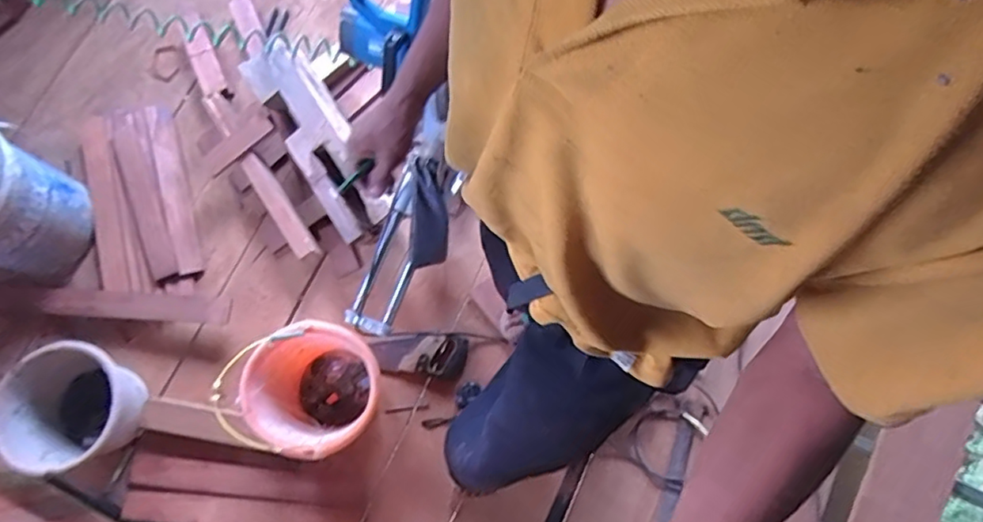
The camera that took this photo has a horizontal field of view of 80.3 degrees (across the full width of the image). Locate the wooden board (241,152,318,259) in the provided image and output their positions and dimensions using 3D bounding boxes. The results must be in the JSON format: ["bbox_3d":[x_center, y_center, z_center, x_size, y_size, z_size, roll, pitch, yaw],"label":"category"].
[{"bbox_3d":[-0.526,-0.141,1.441,0.053,0.036,0.295,-34,78,-6],"label":"wooden board"}]

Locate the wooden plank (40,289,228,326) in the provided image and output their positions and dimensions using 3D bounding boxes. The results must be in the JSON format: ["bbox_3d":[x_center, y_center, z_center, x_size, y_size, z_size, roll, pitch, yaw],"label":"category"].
[{"bbox_3d":[-0.876,0.115,1.443,0.442,0.035,0.071,5,61,-3],"label":"wooden plank"}]

